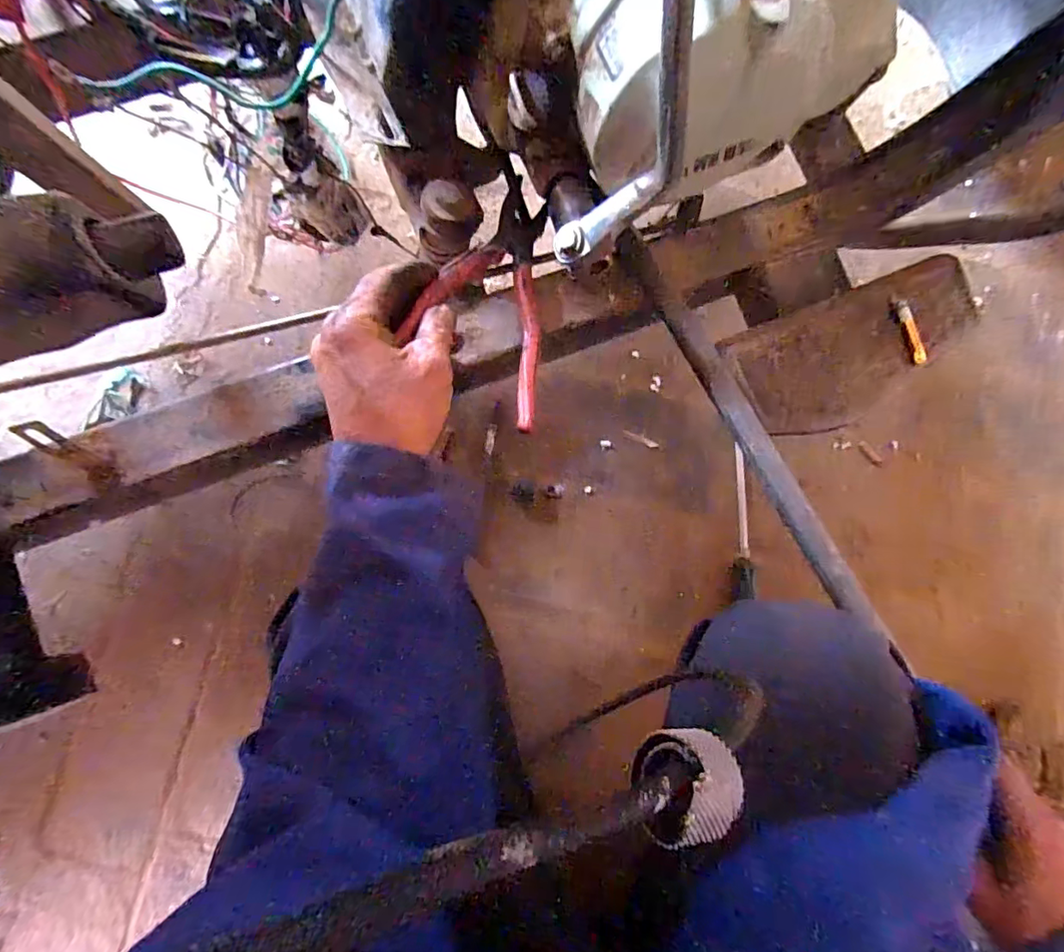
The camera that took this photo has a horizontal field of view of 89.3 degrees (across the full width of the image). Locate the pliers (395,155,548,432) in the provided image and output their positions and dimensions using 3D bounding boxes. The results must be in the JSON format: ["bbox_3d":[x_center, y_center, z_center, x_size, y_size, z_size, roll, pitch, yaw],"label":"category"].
[{"bbox_3d":[-0.013,-0.134,0.384,0.100,0.014,0.188,33,59,-22],"label":"pliers"}]

